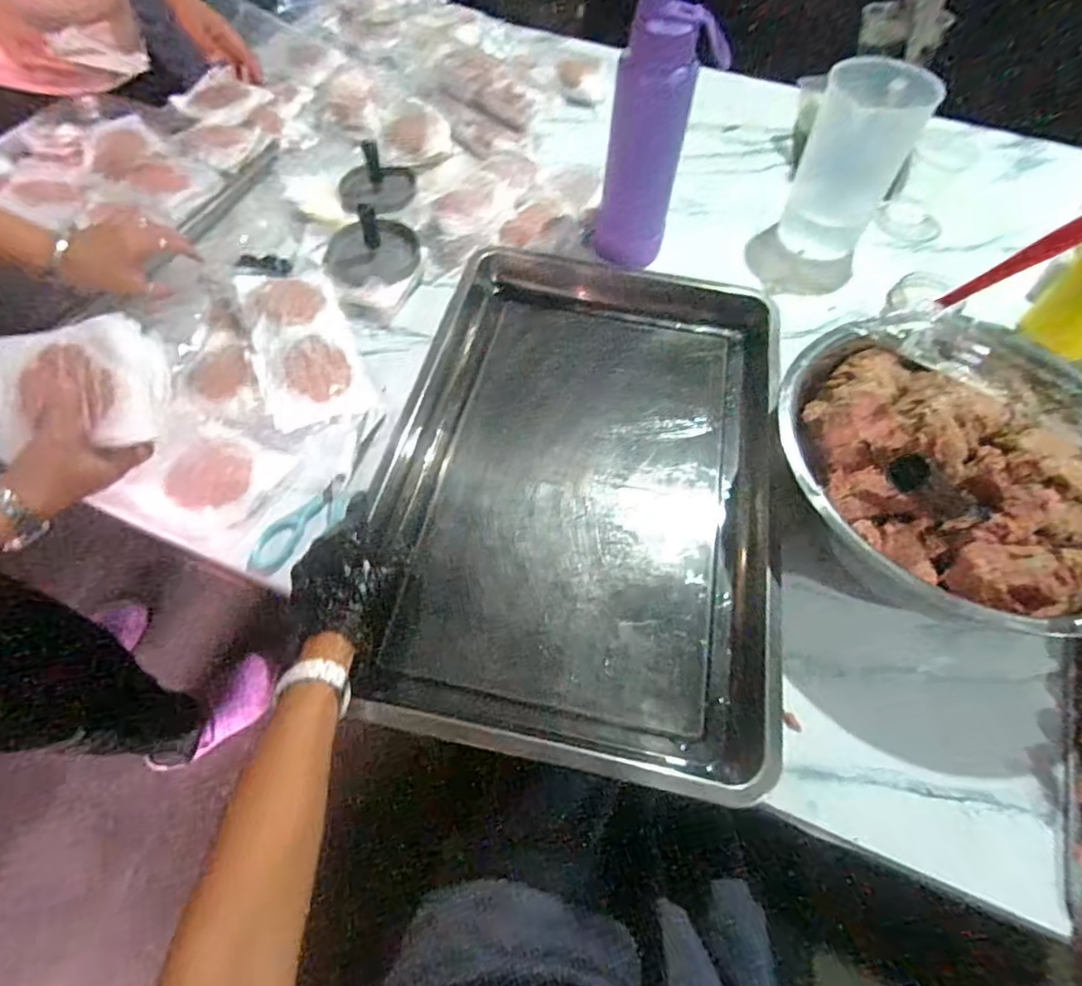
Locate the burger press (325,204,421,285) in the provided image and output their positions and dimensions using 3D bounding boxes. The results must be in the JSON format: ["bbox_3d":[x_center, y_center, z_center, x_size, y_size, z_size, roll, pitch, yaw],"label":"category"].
[{"bbox_3d":[-0.218,-0.320,0.754,0.122,0.068,0.101,-14,62,-11],"label":"burger press"}]

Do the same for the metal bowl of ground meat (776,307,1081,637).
[{"bbox_3d":[0.396,-0.023,0.580,0.331,0.122,0.310,1,60,-2],"label":"metal bowl of ground meat"}]

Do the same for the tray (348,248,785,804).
[{"bbox_3d":[0.043,-0.030,0.615,0.391,0.054,0.560,12,60,4],"label":"tray"}]

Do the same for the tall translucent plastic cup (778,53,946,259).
[{"bbox_3d":[0.413,-0.455,0.792,0.119,0.203,0.137,17,61,7],"label":"tall translucent plastic cup"}]

